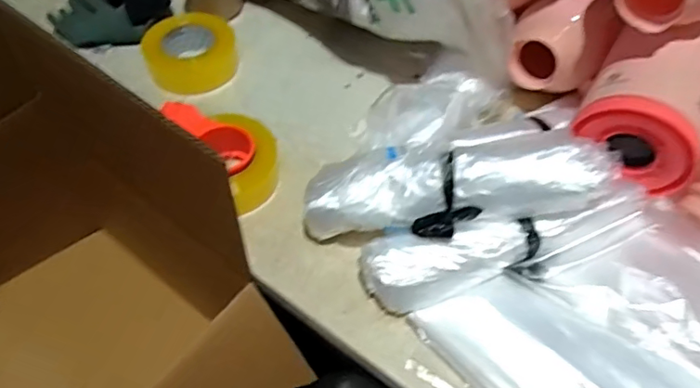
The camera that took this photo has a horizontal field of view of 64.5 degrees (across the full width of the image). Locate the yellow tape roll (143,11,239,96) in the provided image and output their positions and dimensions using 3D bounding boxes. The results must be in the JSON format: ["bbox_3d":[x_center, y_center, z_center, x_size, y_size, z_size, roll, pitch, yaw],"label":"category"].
[{"bbox_3d":[-0.233,-0.209,0.820,0.124,0.066,0.124,1,53,-1],"label":"yellow tape roll"}]

